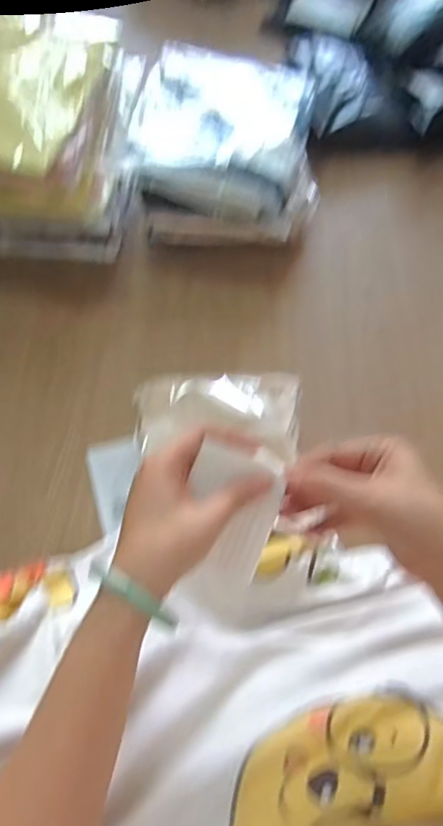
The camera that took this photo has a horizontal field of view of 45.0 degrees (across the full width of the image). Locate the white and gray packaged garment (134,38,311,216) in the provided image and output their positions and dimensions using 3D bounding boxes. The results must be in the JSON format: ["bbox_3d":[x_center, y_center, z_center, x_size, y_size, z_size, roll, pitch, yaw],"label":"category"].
[{"bbox_3d":[0.003,-0.437,0.793,0.252,0.054,0.321,7,64,1],"label":"white and gray packaged garment"}]

